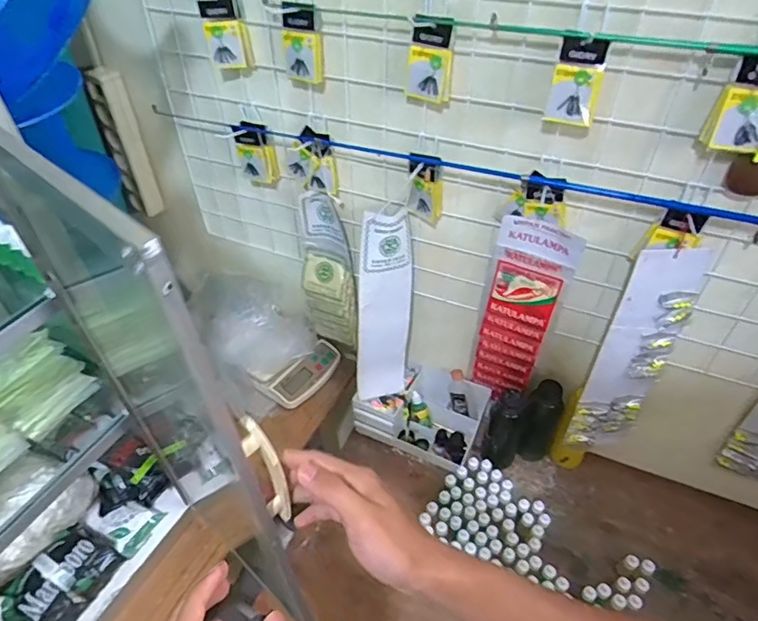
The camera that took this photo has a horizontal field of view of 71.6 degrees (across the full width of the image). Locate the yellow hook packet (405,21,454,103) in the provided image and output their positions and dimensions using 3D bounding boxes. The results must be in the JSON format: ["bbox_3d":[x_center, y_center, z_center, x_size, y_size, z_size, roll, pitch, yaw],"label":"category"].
[{"bbox_3d":[0.063,-0.311,0.660,0.059,0.091,0.016,20,43,23],"label":"yellow hook packet"}]

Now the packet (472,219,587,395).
[{"bbox_3d":[0.226,0.015,0.848,0.115,0.364,0.034,14,45,15],"label":"packet"}]

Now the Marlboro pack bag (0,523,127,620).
[{"bbox_3d":[-0.431,0.362,0.708,0.083,0.063,0.138,21,47,21],"label":"Marlboro pack bag"}]

